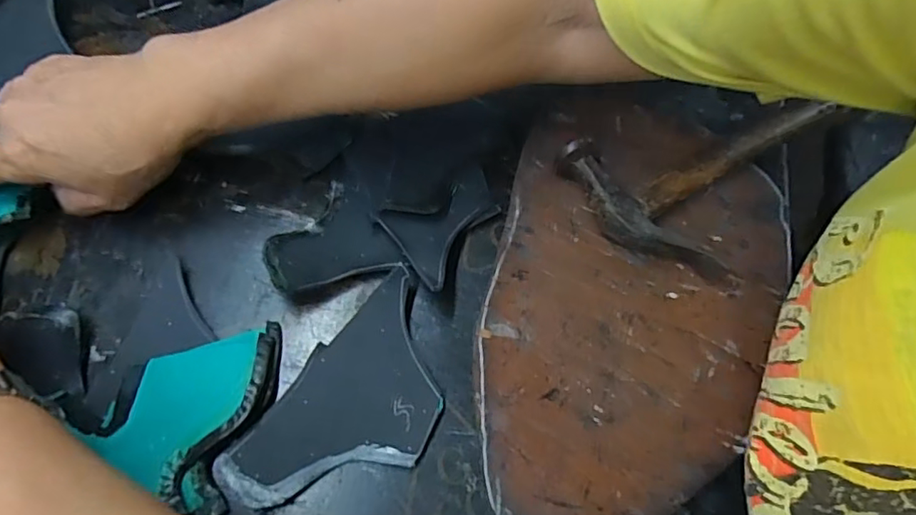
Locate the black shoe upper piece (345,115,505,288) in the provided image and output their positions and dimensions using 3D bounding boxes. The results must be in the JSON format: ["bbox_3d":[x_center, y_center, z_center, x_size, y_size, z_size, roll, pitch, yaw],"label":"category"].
[{"bbox_3d":[-0.001,-0.022,0.345,0.075,0.015,0.059,-32,73,-16],"label":"black shoe upper piece"}]

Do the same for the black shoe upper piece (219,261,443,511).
[{"bbox_3d":[-0.053,0.080,0.308,0.078,0.012,0.140,33,69,10],"label":"black shoe upper piece"}]

